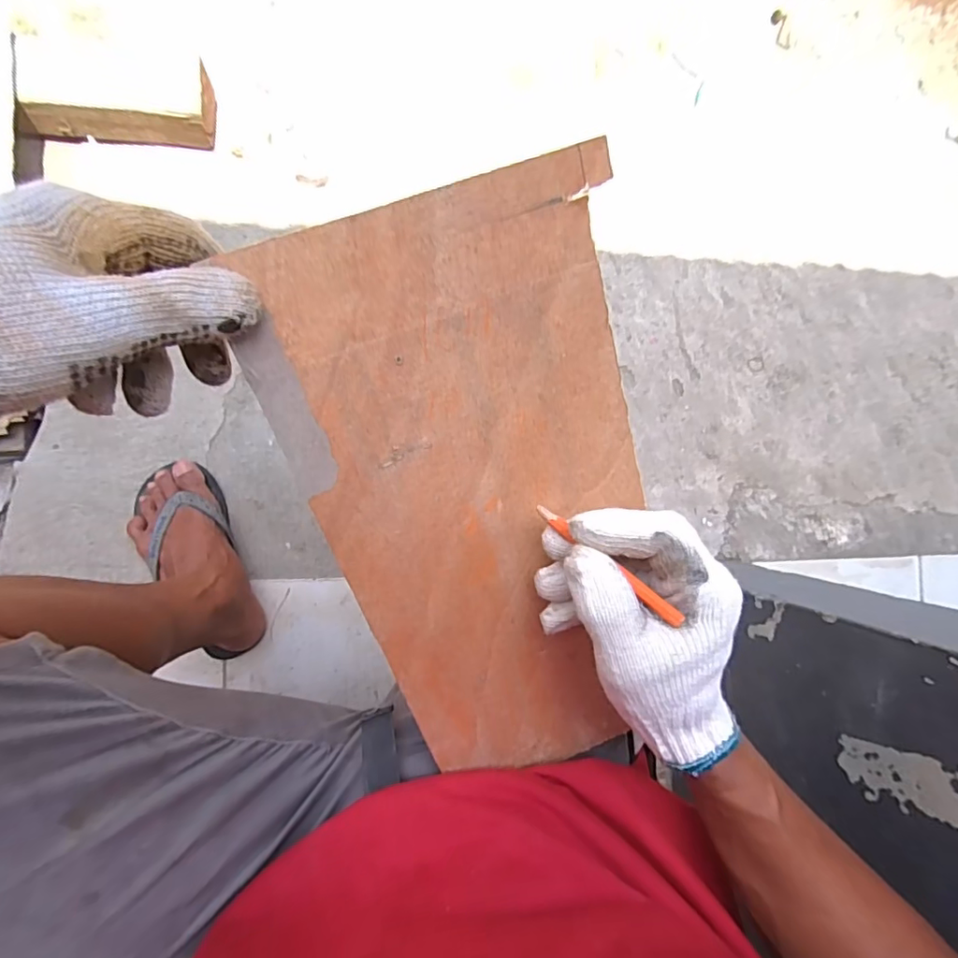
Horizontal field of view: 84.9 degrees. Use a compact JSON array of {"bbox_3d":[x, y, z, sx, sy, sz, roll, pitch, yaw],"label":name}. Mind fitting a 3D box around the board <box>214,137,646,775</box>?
[{"bbox_3d":[0.012,0.030,0.311,0.177,0.004,0.359,-17,112,-9],"label":"board"}]

